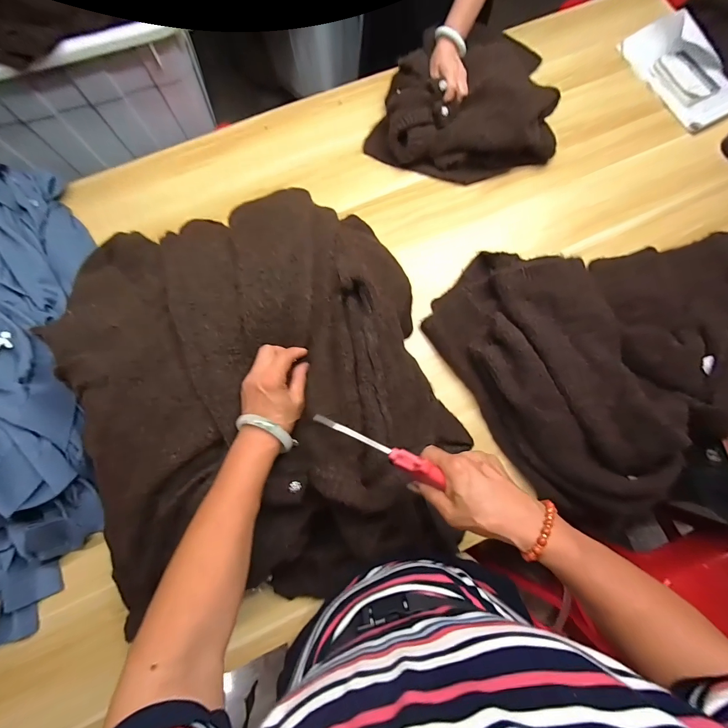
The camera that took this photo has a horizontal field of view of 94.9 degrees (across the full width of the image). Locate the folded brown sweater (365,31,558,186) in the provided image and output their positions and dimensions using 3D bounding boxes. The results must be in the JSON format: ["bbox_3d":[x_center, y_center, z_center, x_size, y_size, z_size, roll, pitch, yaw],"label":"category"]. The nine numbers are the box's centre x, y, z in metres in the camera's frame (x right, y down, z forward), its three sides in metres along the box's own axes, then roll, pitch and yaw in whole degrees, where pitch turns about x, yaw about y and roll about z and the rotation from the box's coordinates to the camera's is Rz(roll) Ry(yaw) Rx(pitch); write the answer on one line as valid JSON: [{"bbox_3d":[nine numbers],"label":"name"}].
[{"bbox_3d":[0.224,-0.532,0.707,0.396,0.114,0.268,13,77,3],"label":"folded brown sweater"}]

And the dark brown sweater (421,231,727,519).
[{"bbox_3d":[0.535,-0.111,0.590,0.748,0.142,0.492,-29,78,-7],"label":"dark brown sweater"}]

